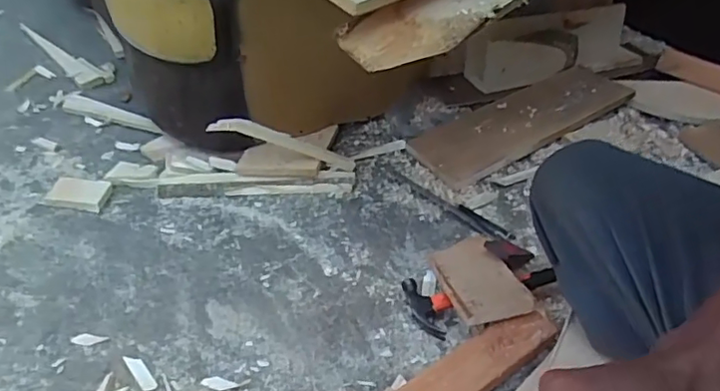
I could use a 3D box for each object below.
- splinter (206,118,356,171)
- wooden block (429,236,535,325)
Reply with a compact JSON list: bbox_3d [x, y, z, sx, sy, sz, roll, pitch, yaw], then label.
[{"bbox_3d":[-0.132,-0.093,1.034,0.267,0.034,0.028,17,38,-22],"label":"splinter"},{"bbox_3d":[0.168,0.117,0.836,0.096,0.020,0.163,-11,34,-14],"label":"wooden block"}]

